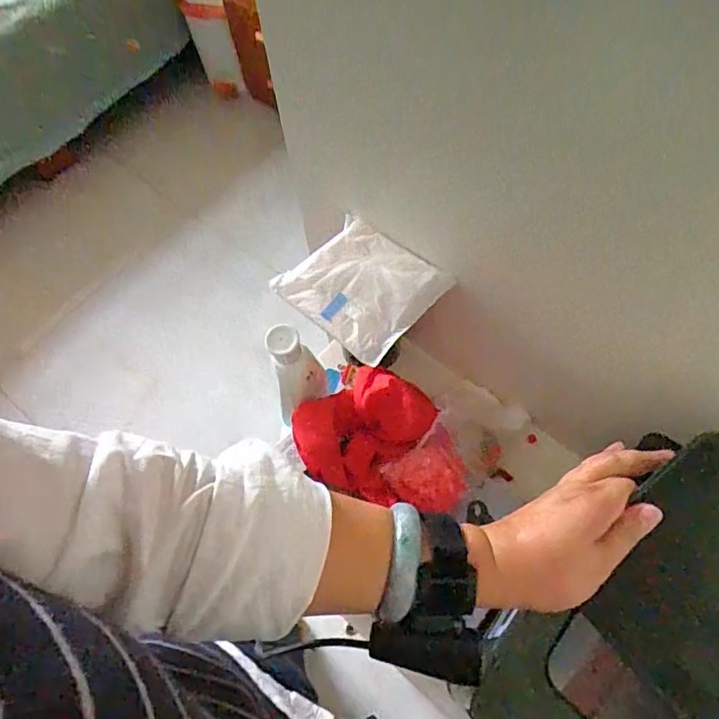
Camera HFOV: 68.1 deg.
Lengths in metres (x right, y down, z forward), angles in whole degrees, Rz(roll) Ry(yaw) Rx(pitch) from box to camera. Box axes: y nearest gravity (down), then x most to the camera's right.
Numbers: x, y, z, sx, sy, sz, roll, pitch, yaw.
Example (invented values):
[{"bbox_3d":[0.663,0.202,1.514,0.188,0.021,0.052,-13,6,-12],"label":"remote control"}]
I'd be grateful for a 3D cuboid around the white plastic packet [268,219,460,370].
[{"bbox_3d":[0.003,-0.068,0.475,0.119,0.016,0.114,38,71,20],"label":"white plastic packet"}]

